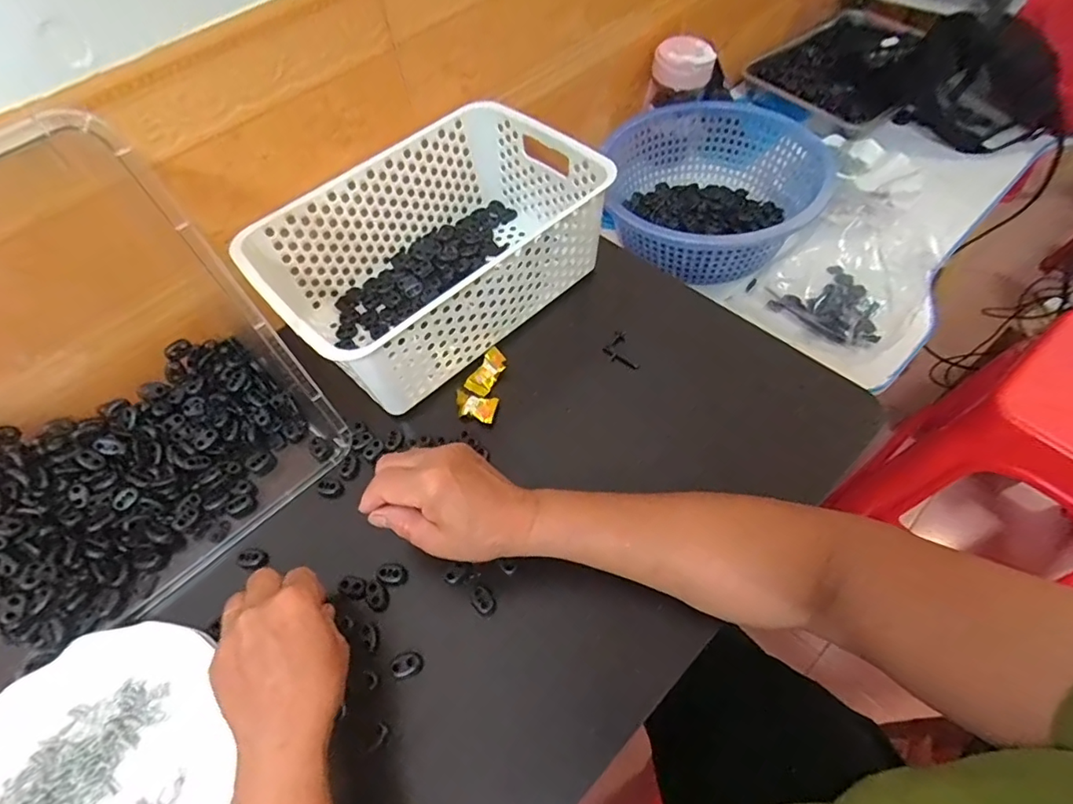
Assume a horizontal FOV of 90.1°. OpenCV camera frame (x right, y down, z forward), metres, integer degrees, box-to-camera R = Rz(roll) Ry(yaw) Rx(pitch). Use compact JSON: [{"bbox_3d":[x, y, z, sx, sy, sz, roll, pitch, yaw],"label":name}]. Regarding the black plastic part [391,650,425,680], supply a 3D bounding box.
[{"bbox_3d":[-0.091,0.184,0.375,0.022,0.009,0.015,-22,58,-9],"label":"black plastic part"}]

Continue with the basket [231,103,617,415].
[{"bbox_3d":[-0.098,-0.145,0.524,0.300,0.112,0.205,-39,62,-19],"label":"basket"}]

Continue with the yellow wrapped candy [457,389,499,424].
[{"bbox_3d":[-0.056,0.002,0.484,0.041,0.013,0.027,13,59,13],"label":"yellow wrapped candy"}]

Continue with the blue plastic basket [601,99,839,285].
[{"bbox_3d":[0.213,-0.258,0.679,0.268,0.105,0.271,-2,57,4],"label":"blue plastic basket"}]

